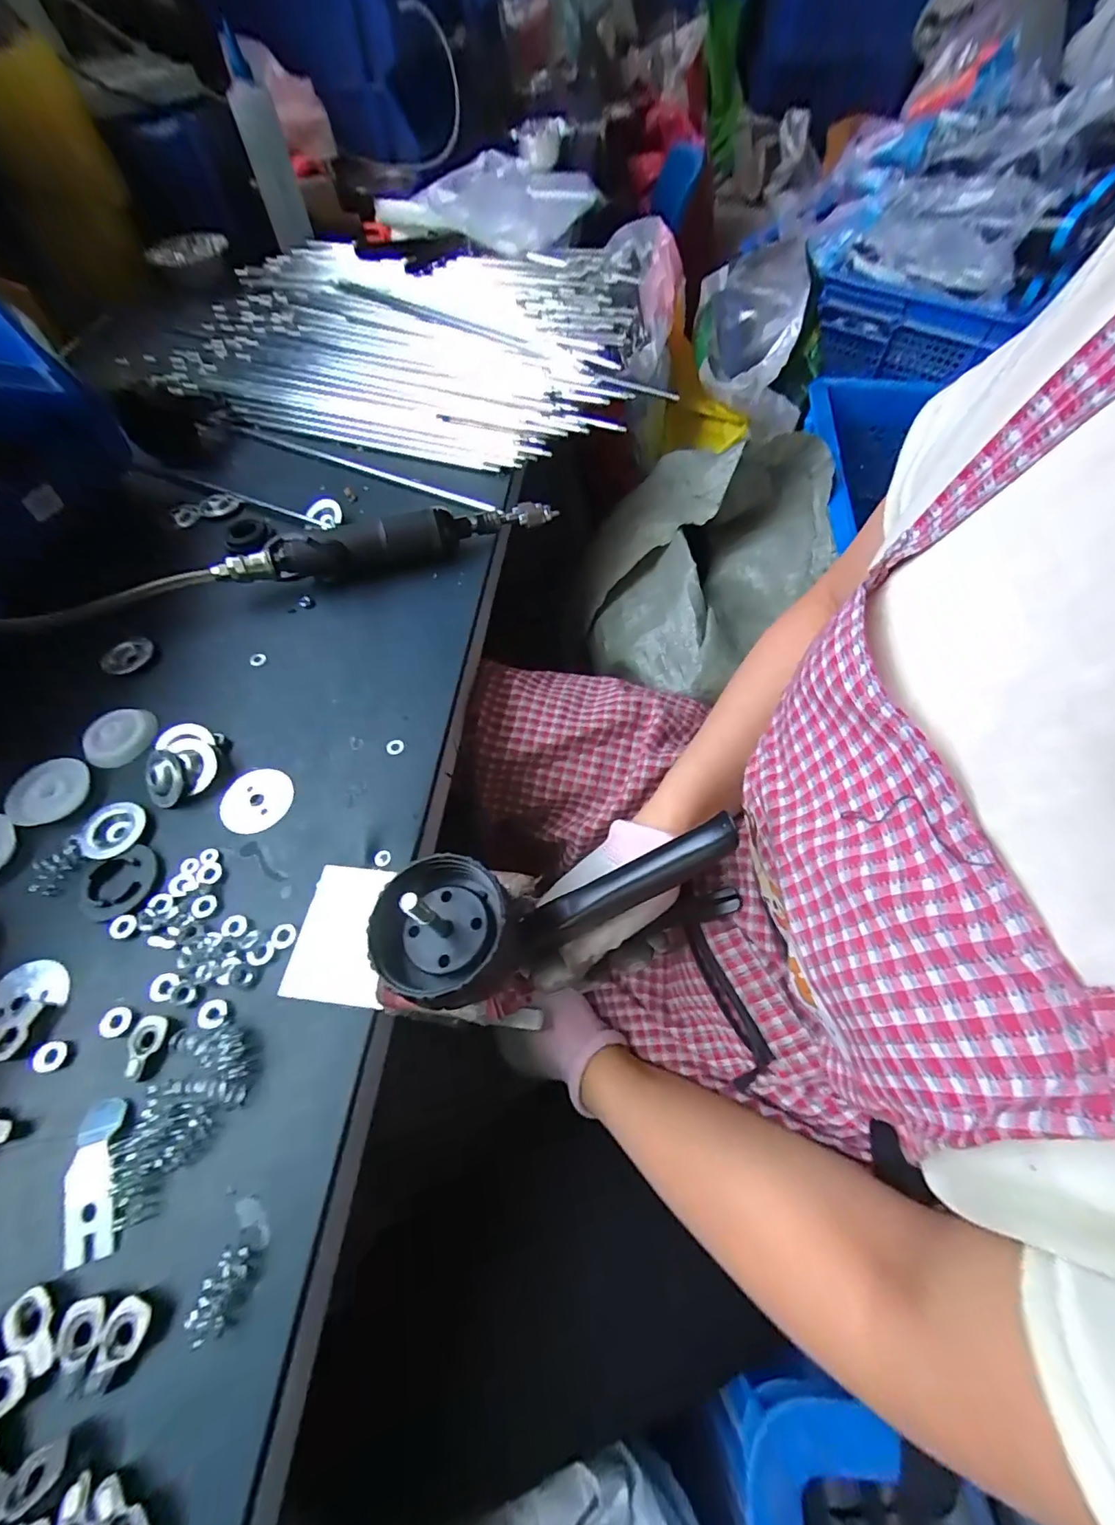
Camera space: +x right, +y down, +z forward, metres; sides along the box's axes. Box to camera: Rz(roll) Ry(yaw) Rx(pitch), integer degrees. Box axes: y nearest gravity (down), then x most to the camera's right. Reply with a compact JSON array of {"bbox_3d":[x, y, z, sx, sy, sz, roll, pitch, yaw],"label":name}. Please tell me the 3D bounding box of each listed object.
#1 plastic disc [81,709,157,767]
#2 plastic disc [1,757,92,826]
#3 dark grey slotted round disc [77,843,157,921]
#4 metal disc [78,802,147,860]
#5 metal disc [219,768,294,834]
[{"bbox_3d":[-0.321,-0.020,0.371,0.048,0.008,0.048,0,59,0],"label":"plastic disc"},{"bbox_3d":[-0.344,0.020,0.343,0.048,0.005,0.048,-27,63,-15],"label":"plastic disc"},{"bbox_3d":[-0.272,0.074,0.314,0.045,0.004,0.042,0,59,0],"label":"dark grey slotted round disc"},{"bbox_3d":[-0.289,0.045,0.330,0.039,0.006,0.037,0,59,0],"label":"metal disc"},{"bbox_3d":[-0.202,0.024,0.339,0.044,0.004,0.047,0,59,0],"label":"metal disc"}]

